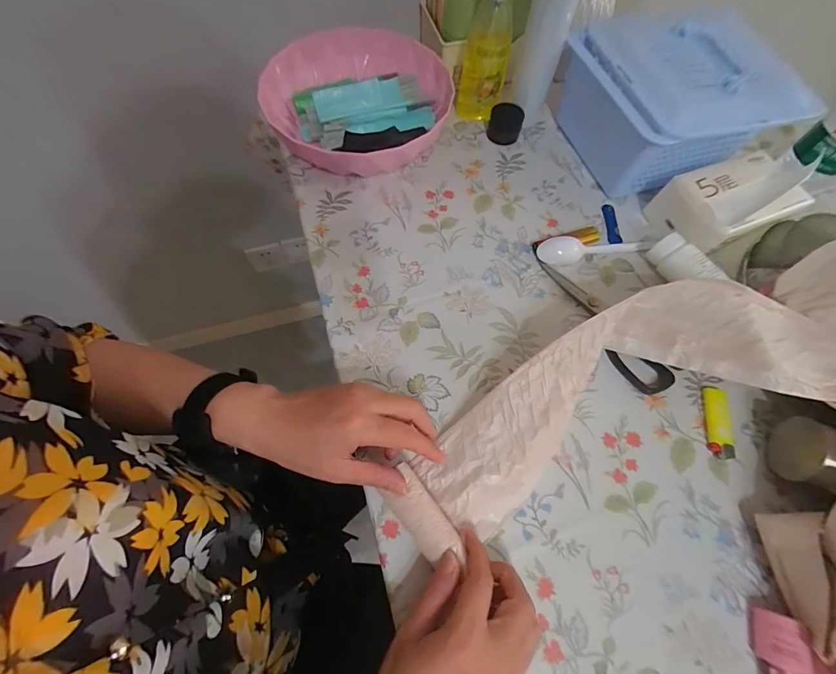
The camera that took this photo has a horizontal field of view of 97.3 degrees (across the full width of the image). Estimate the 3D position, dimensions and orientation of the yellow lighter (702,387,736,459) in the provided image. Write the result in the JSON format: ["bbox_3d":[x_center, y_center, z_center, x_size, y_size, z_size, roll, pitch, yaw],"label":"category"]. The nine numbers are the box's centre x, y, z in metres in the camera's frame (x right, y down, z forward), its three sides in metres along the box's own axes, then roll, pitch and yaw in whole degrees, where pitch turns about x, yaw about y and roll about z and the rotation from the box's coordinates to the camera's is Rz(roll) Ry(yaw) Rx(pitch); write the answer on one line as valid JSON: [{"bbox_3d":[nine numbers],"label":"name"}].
[{"bbox_3d":[0.290,0.081,0.355,0.020,0.011,0.068,11,67,3],"label":"yellow lighter"}]

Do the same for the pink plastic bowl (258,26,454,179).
[{"bbox_3d":[-0.069,-0.295,0.478,0.225,0.071,0.207,1,66,-1],"label":"pink plastic bowl"}]

